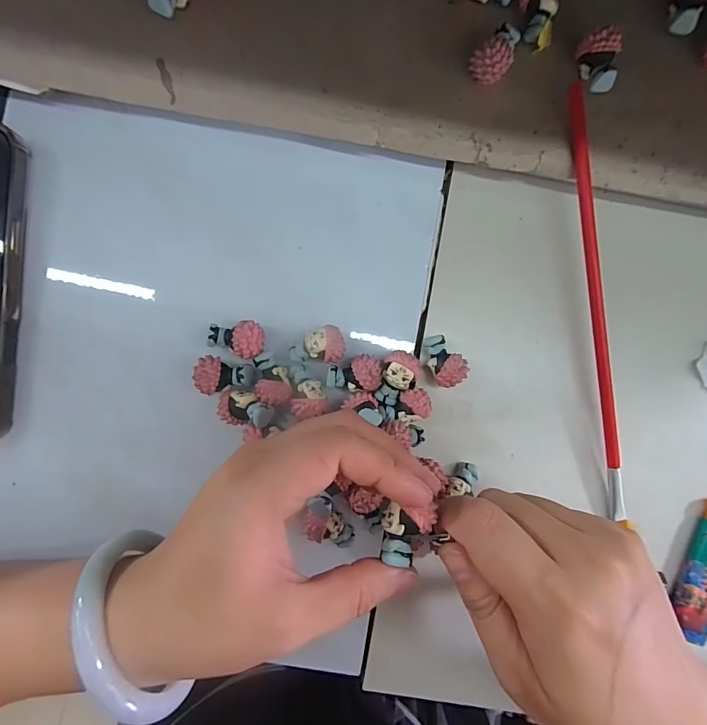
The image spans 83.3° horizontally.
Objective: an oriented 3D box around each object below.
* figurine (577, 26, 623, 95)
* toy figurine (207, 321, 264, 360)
[{"bbox_3d":[0.129,-0.156,0.206,0.017,0.014,0.028,-15,95,0],"label":"figurine"},{"bbox_3d":[-0.061,-0.013,0.214,0.027,0.021,0.019,3,95,-2],"label":"toy figurine"}]

